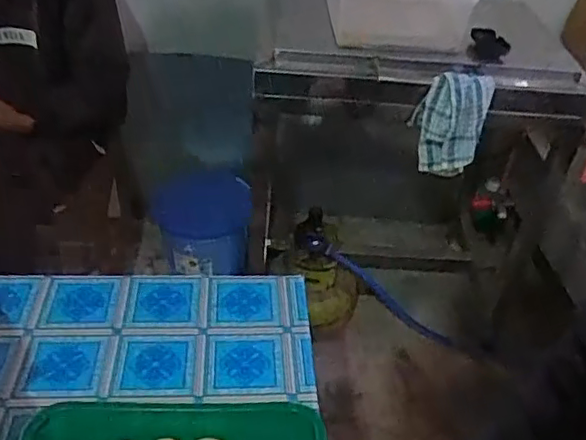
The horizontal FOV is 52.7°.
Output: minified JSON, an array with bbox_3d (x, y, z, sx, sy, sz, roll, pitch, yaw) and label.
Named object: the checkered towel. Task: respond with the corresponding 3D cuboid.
[{"bbox_3d":[0.317,-0.181,1.180,0.115,0.214,0.054,15,39,12],"label":"checkered towel"}]

